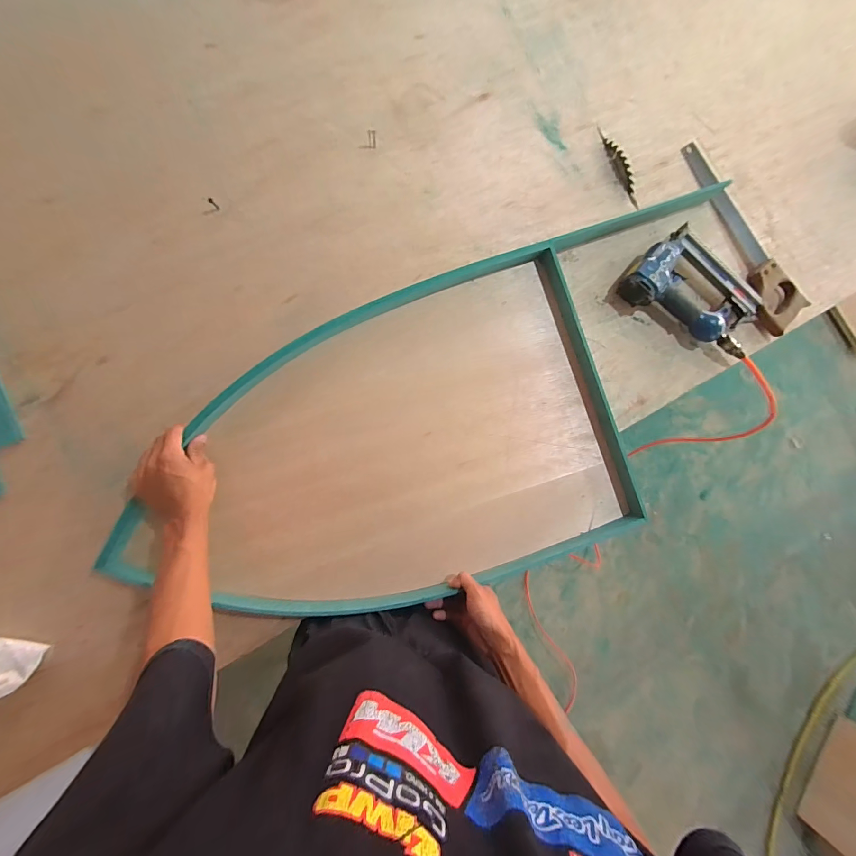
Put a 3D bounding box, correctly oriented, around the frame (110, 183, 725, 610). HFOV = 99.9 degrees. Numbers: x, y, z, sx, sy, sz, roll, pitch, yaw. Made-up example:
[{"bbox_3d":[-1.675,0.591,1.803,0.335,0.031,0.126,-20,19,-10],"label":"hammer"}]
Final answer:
[{"bbox_3d":[0.044,-0.002,0.576,1.084,0.055,0.514,-19,90,-7],"label":"frame"}]

